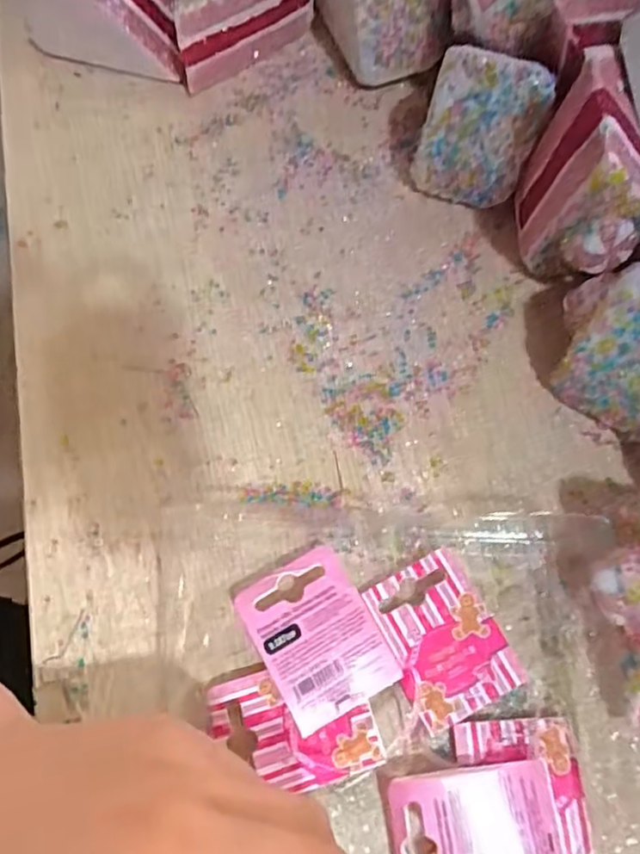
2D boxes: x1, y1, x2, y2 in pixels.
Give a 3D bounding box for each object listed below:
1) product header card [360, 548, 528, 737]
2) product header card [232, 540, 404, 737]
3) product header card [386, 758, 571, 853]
[{"bbox_3d":[0.048,0.083,0.243,0.042,0.004,0.059,-28,76,-2],"label":"product header card"},{"bbox_3d":[-0.001,0.082,0.240,0.044,0.006,0.058,-27,82,-14],"label":"product header card"},{"bbox_3d":[0.057,0.146,0.218,0.061,0.012,0.047,-7,69,-3],"label":"product header card"}]

